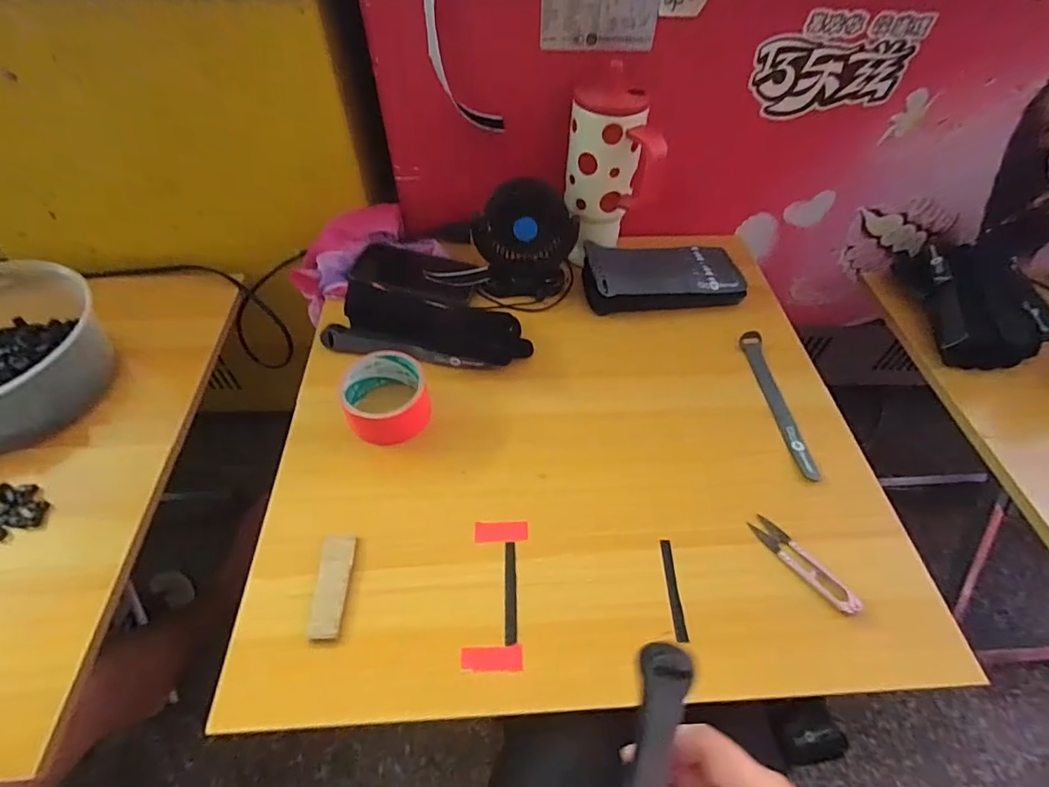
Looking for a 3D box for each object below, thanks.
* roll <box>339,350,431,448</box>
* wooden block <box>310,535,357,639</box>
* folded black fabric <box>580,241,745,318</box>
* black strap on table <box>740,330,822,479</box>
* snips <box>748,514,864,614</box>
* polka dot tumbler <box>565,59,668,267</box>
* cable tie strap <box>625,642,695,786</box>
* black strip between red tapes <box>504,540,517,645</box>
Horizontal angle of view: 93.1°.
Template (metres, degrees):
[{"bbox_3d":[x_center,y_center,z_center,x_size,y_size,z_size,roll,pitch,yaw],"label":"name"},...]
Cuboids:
[{"bbox_3d":[-0.141,0.002,0.508,0.087,0.038,0.088,-16,57,-15],"label":"roll"},{"bbox_3d":[-0.160,0.160,0.415,0.025,0.005,0.081,-2,53,-2],"label":"wooden block"},{"bbox_3d":[0.180,-0.153,0.636,0.197,0.032,0.091,-9,53,-7],"label":"folded black fabric"},{"bbox_3d":[0.277,0.006,0.547,0.024,0.010,0.191,-1,57,-3],"label":"black strap on table"},{"bbox_3d":[0.245,0.149,0.437,0.023,0.006,0.100,-34,55,-17],"label":"snips"},{"bbox_3d":[0.102,-0.267,0.612,0.107,0.201,0.106,9,54,2],"label":"polka dot tumbler"},{"bbox_3d":[0.060,0.218,0.252,0.024,0.009,0.173,11,82,5],"label":"cable tie strap"},{"bbox_3d":[-0.012,0.168,0.422,0.010,0.004,0.083,0,52,-3],"label":"black strip between red tapes"}]

